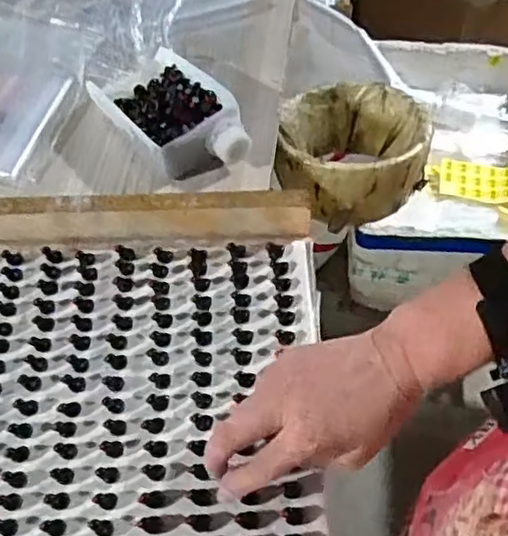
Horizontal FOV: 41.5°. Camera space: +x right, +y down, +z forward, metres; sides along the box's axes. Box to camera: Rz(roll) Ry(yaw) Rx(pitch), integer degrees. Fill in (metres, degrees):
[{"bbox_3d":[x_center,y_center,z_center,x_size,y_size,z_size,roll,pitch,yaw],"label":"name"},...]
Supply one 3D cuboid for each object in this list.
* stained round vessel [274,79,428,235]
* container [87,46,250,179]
[{"bbox_3d":[0.112,-0.136,0.791,0.163,0.103,0.179,-1,55,1],"label":"stained round vessel"},{"bbox_3d":[-0.094,-0.169,0.706,0.108,0.049,0.191,-27,58,-17],"label":"container"}]

